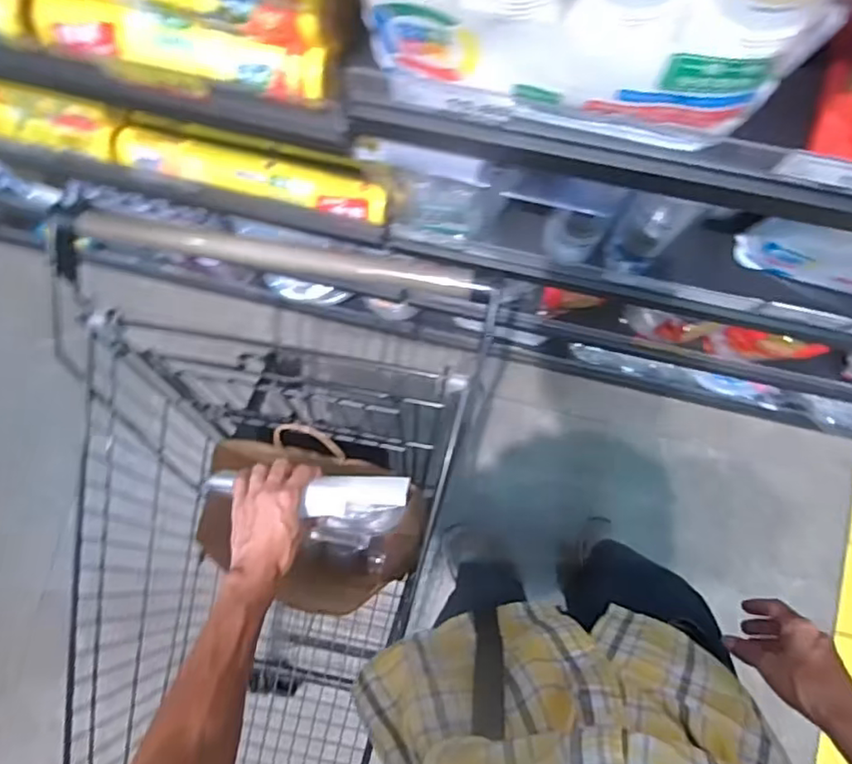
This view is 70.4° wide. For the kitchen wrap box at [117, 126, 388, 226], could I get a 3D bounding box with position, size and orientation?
[{"bbox_3d":[-0.225,-0.265,0.759,0.354,0.062,0.058,16,84,5],"label":"kitchen wrap box"}]

